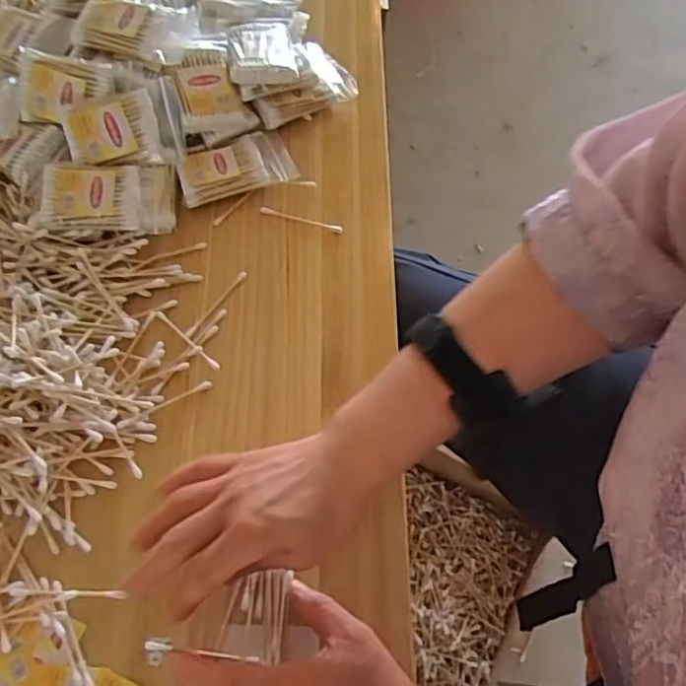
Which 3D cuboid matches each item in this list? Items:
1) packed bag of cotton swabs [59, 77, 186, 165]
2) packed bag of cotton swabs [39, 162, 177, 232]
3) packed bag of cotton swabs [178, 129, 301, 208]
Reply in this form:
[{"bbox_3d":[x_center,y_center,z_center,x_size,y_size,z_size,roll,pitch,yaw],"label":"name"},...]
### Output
[{"bbox_3d":[-0.180,-0.177,0.532,0.090,0.023,0.062,-14,102,-16],"label":"packed bag of cotton swabs"},{"bbox_3d":[-0.189,-0.120,0.521,0.097,0.023,0.061,-5,64,-3],"label":"packed bag of cotton swabs"},{"bbox_3d":[-0.094,-0.155,0.558,0.096,0.017,0.060,-18,66,-9],"label":"packed bag of cotton swabs"}]

